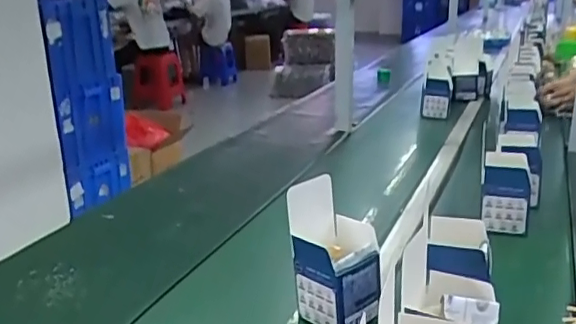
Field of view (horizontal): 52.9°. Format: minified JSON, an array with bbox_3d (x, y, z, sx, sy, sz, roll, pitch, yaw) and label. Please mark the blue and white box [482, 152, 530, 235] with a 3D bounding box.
[{"bbox_3d":[0.392,0.052,1.041,0.081,0.116,0.098,6,20,19],"label":"blue and white box"}]

